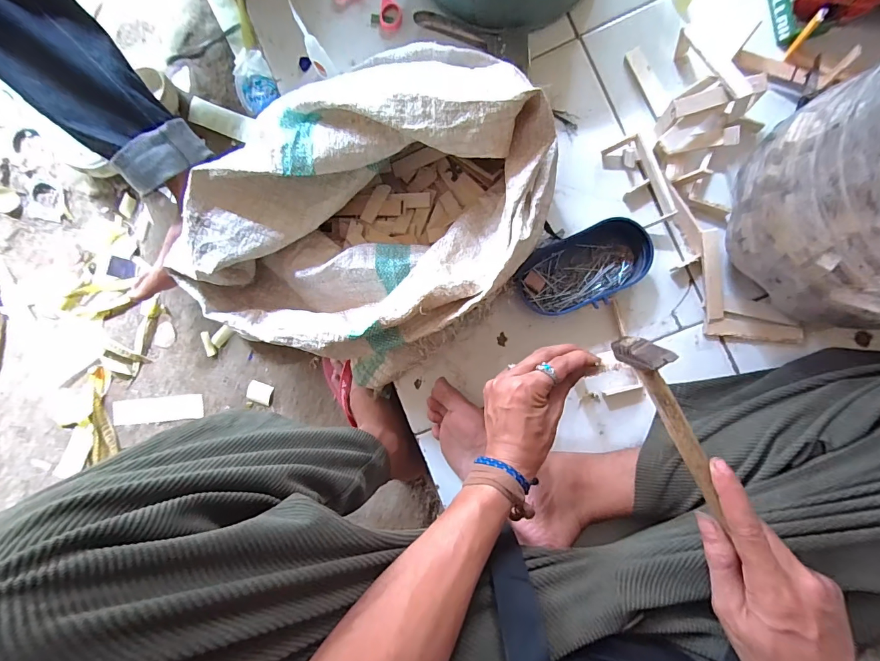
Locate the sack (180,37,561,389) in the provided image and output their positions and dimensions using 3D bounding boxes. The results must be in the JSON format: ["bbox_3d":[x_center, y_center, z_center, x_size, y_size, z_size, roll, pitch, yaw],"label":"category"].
[{"bbox_3d":[-0.096,-0.140,0.468,0.409,0.165,0.361,18,89,7],"label":"sack"}]

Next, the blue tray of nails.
[{"bbox_3d":[0.174,-0.075,0.498,0.154,0.043,0.091,-25,85,4],"label":"blue tray of nails"}]

